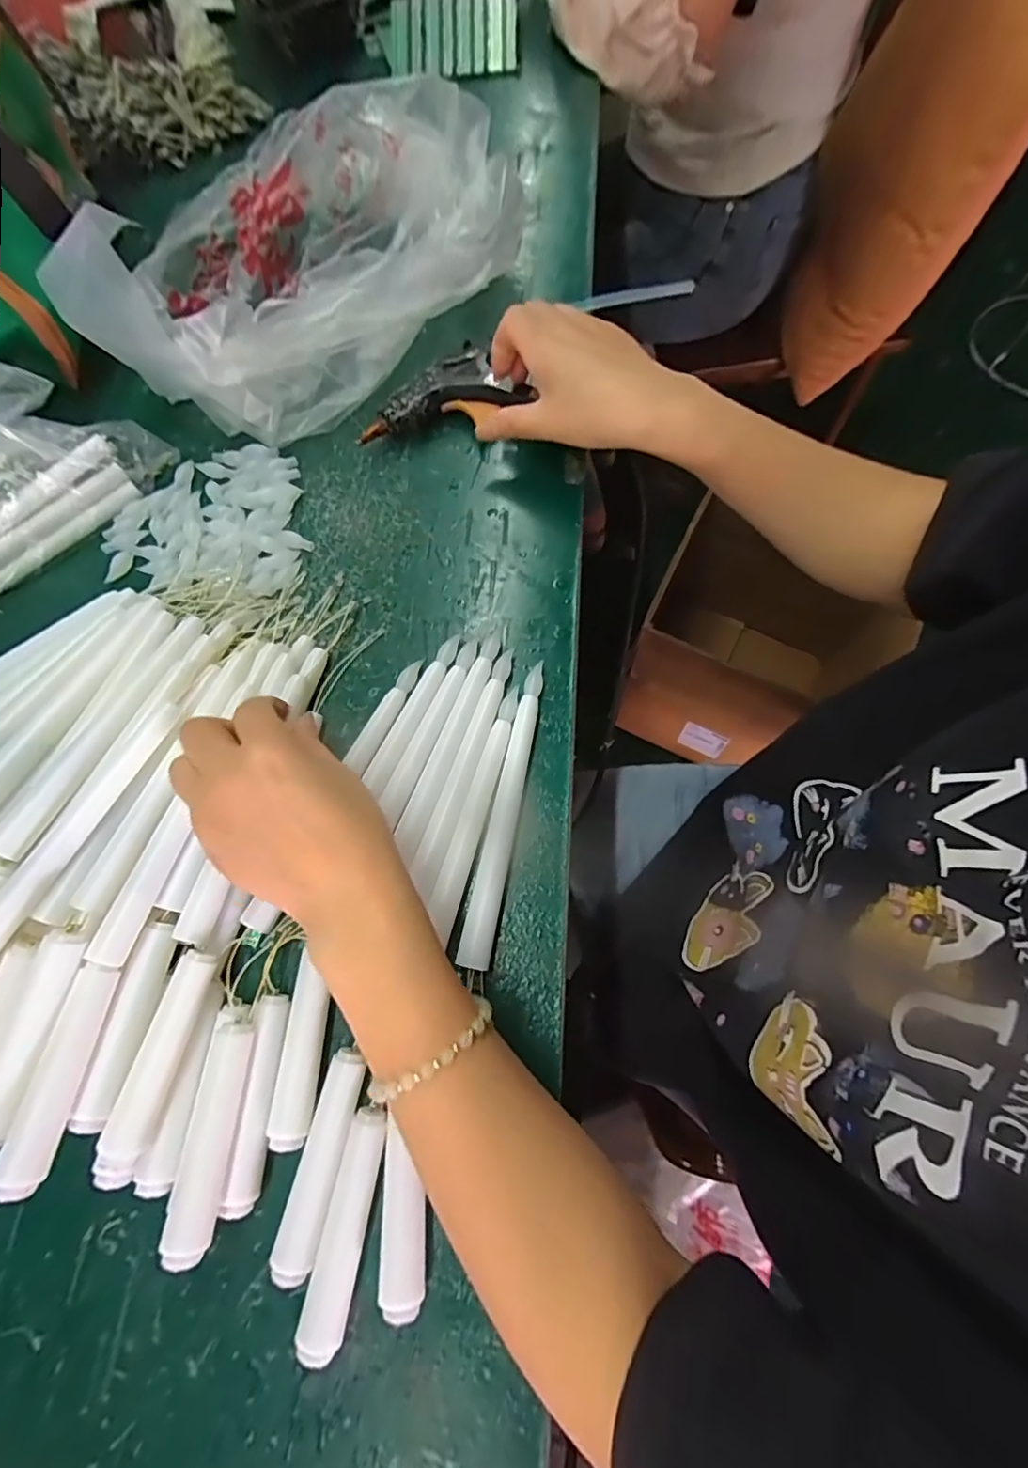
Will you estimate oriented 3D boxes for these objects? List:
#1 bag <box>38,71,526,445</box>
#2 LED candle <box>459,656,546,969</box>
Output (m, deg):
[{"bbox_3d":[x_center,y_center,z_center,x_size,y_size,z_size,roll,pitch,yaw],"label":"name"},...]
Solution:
[{"bbox_3d":[-0.149,-0.353,0.402,0.324,0.100,0.201,-38,74,-9],"label":"bag"},{"bbox_3d":[-0.004,0.039,0.305,0.016,0.013,0.168,10,72,7],"label":"LED candle"}]

